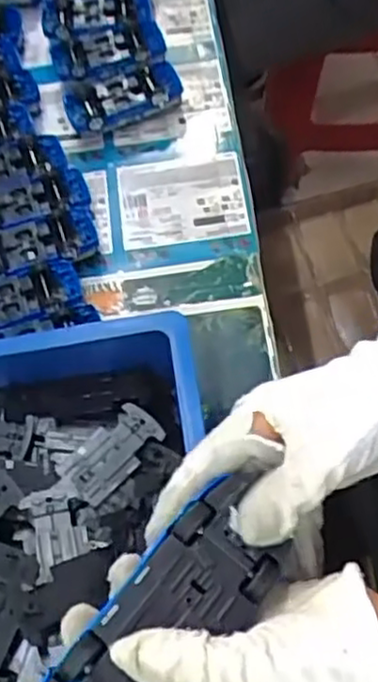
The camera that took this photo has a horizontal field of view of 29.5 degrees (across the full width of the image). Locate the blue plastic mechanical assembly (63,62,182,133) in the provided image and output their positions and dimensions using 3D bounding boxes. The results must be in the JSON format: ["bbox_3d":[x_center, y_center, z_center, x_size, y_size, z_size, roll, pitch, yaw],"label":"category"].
[{"bbox_3d":[-0.073,-0.268,0.798,0.125,0.033,0.067,-16,64,-1],"label":"blue plastic mechanical assembly"}]

